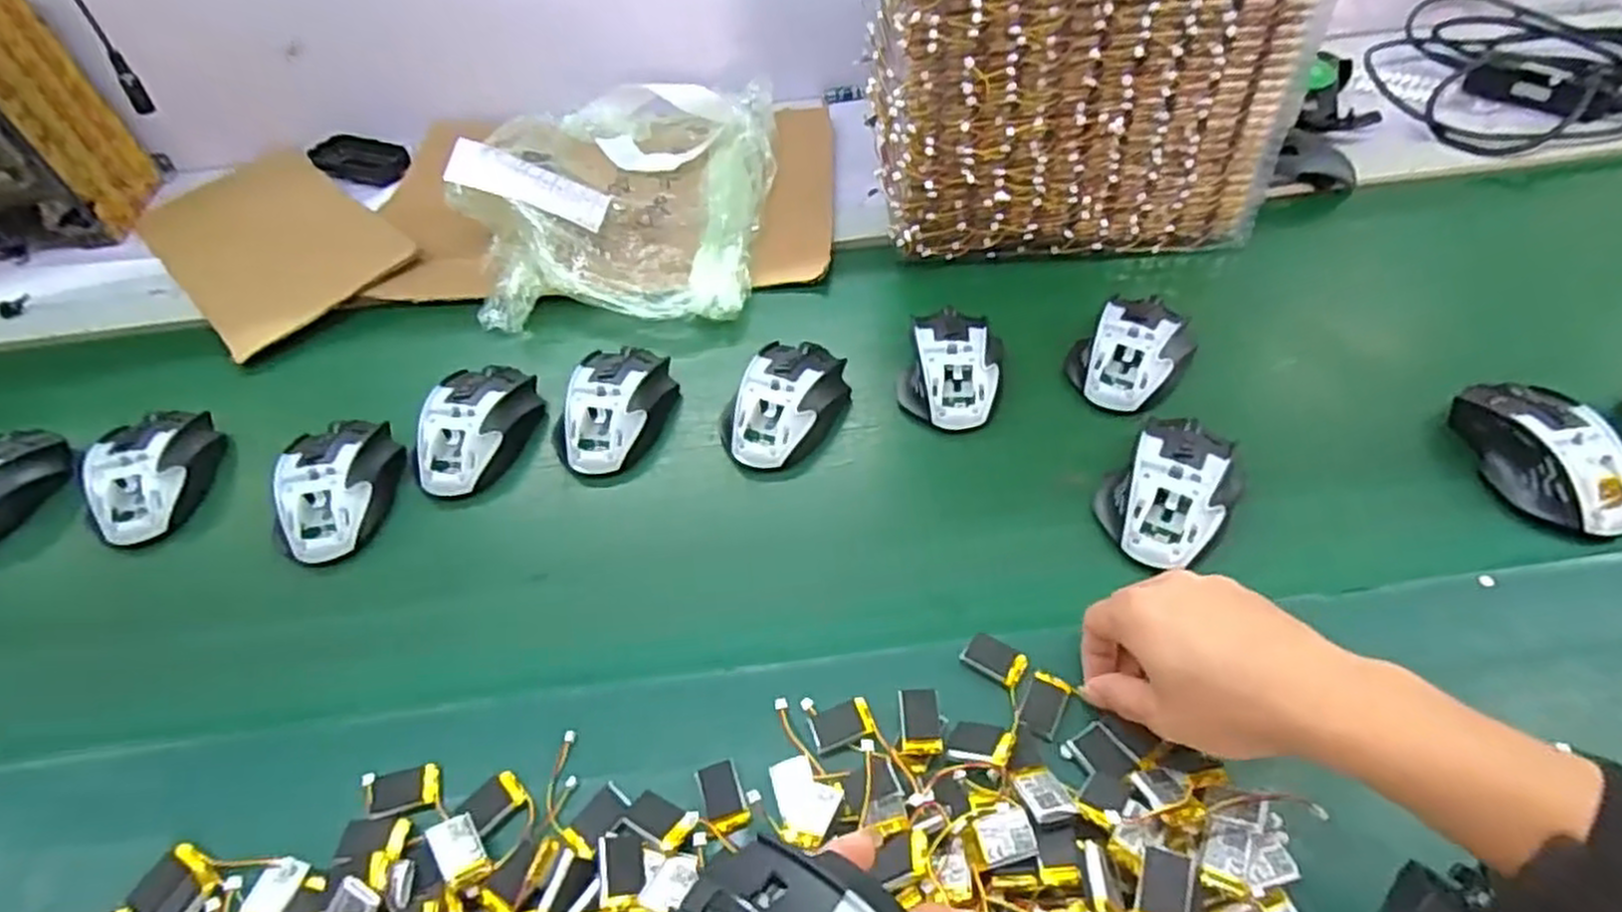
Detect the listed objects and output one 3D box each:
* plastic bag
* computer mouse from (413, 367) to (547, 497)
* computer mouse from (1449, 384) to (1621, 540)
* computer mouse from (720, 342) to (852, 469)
[{"bbox_3d":[-0.182,-0.265,0.742,0.286,0.082,0.362,-1,49,0],"label":"plastic bag"},{"bbox_3d":[-0.242,-0.024,0.572,0.058,0.038,0.112,6,49,8],"label":"computer mouse"},{"bbox_3d":[0.454,0.000,0.494,0.057,0.044,0.108,-6,49,-2],"label":"computer mouse"},{"bbox_3d":[-0.018,-0.041,0.570,0.070,0.040,0.113,21,53,21],"label":"computer mouse"}]

